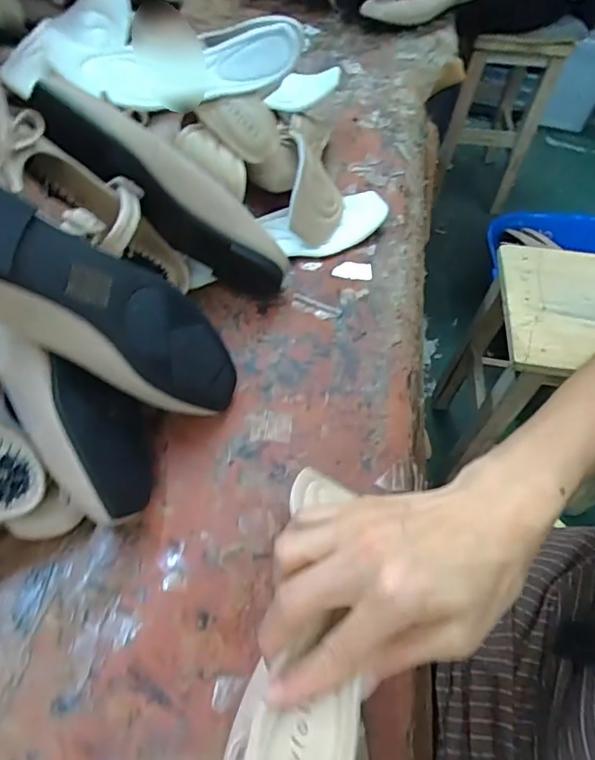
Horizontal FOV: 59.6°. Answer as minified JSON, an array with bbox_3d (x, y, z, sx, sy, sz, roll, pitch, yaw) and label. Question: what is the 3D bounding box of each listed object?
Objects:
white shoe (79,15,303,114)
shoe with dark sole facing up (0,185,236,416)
[{"bbox_3d":[-0.101,-0.296,0.496,0.208,0.041,0.060,-3,56,12],"label":"white shoe"},{"bbox_3d":[-0.135,-0.049,0.358,0.240,0.054,0.075,34,48,-35],"label":"shoe with dark sole facing up"}]

